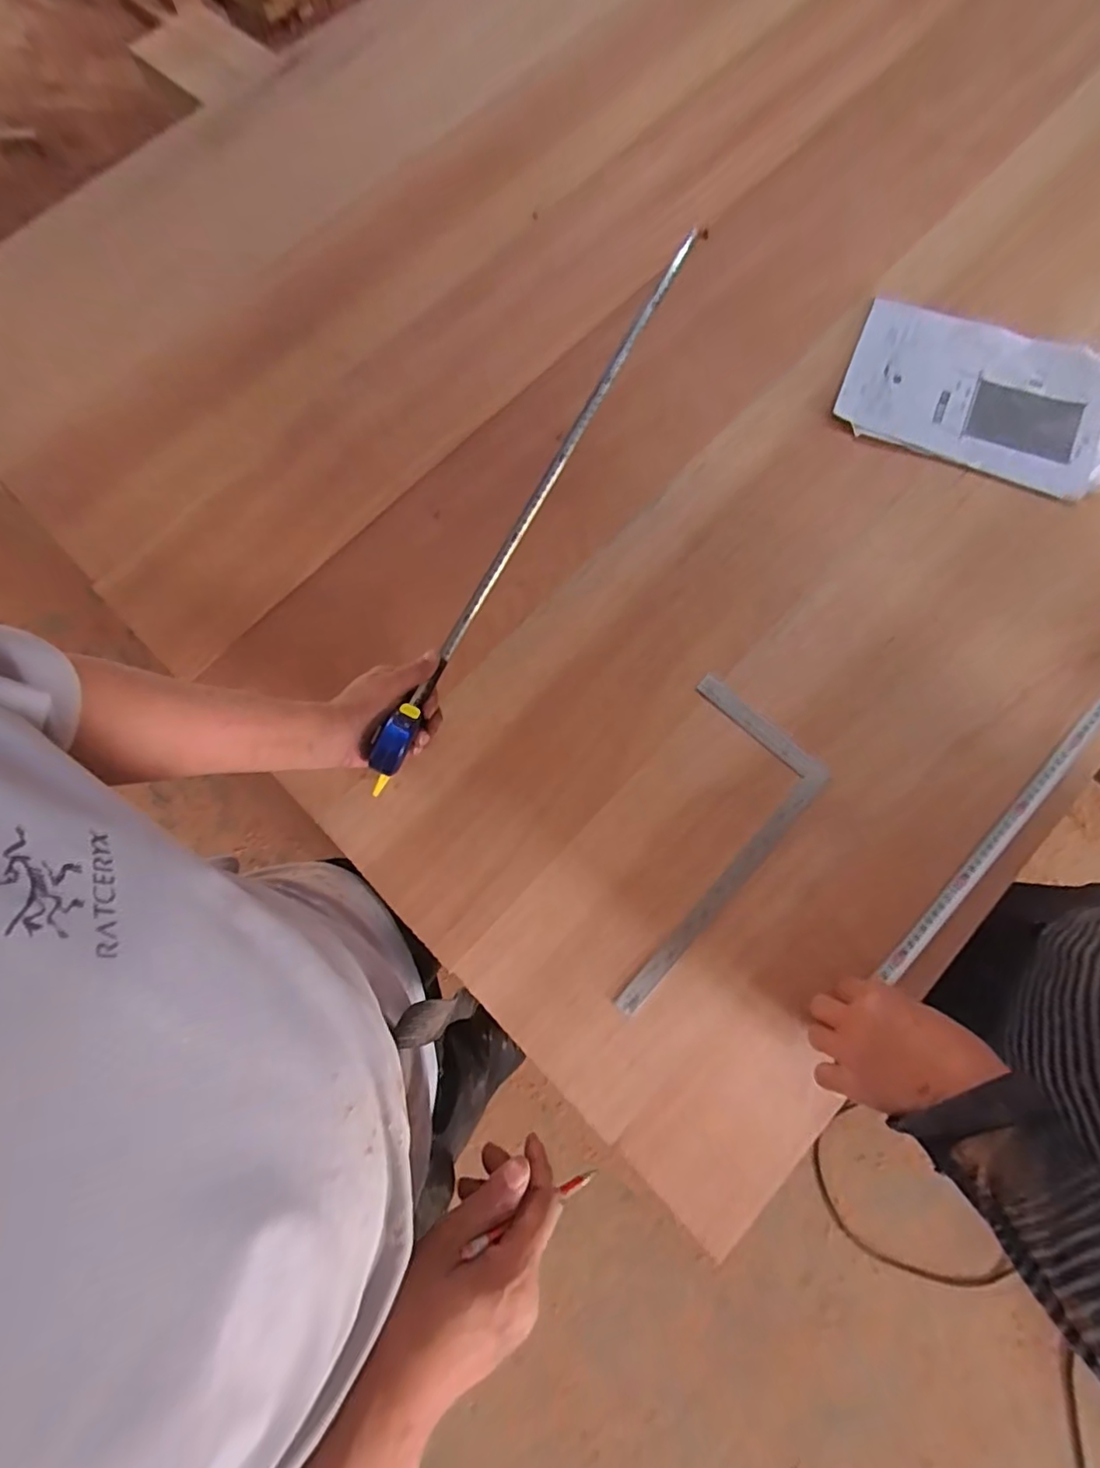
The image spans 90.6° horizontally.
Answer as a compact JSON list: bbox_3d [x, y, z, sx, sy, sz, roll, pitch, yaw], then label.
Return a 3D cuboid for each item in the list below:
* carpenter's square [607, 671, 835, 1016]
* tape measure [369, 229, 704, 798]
[{"bbox_3d":[0.126,0.103,0.551,0.156,0.006,0.312,41,82,13],"label":"carpenter's square"},{"bbox_3d":[-0.008,-0.235,0.559,0.031,0.069,0.666,28,82,8],"label":"tape measure"}]

